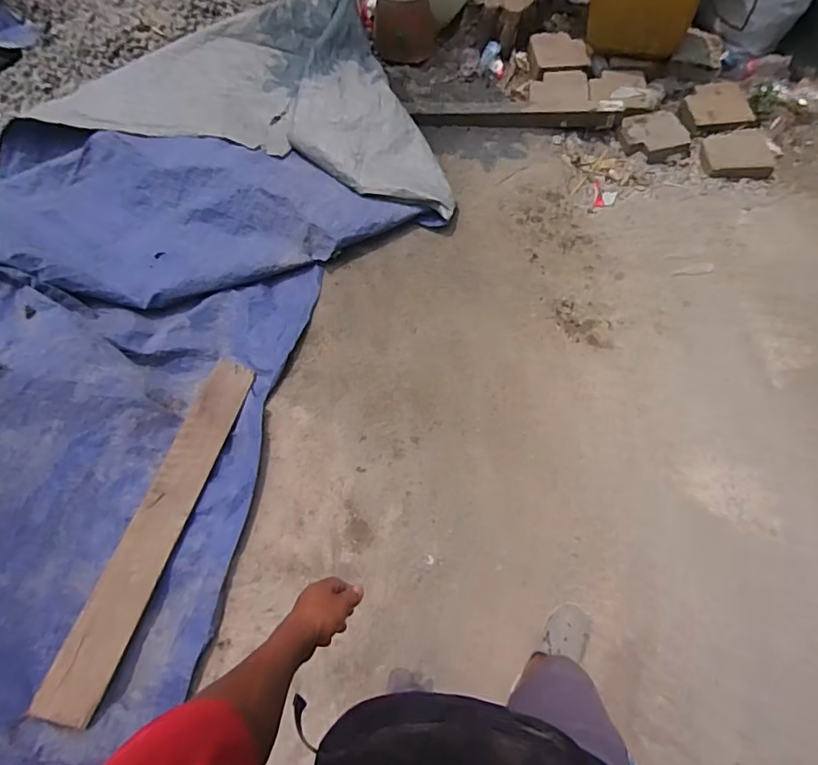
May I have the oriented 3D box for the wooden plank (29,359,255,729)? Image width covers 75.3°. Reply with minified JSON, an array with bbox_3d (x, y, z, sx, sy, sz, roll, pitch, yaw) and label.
[{"bbox_3d":[-0.621,0.328,1.345,0.119,0.027,0.907,23,58,-11],"label":"wooden plank"}]

